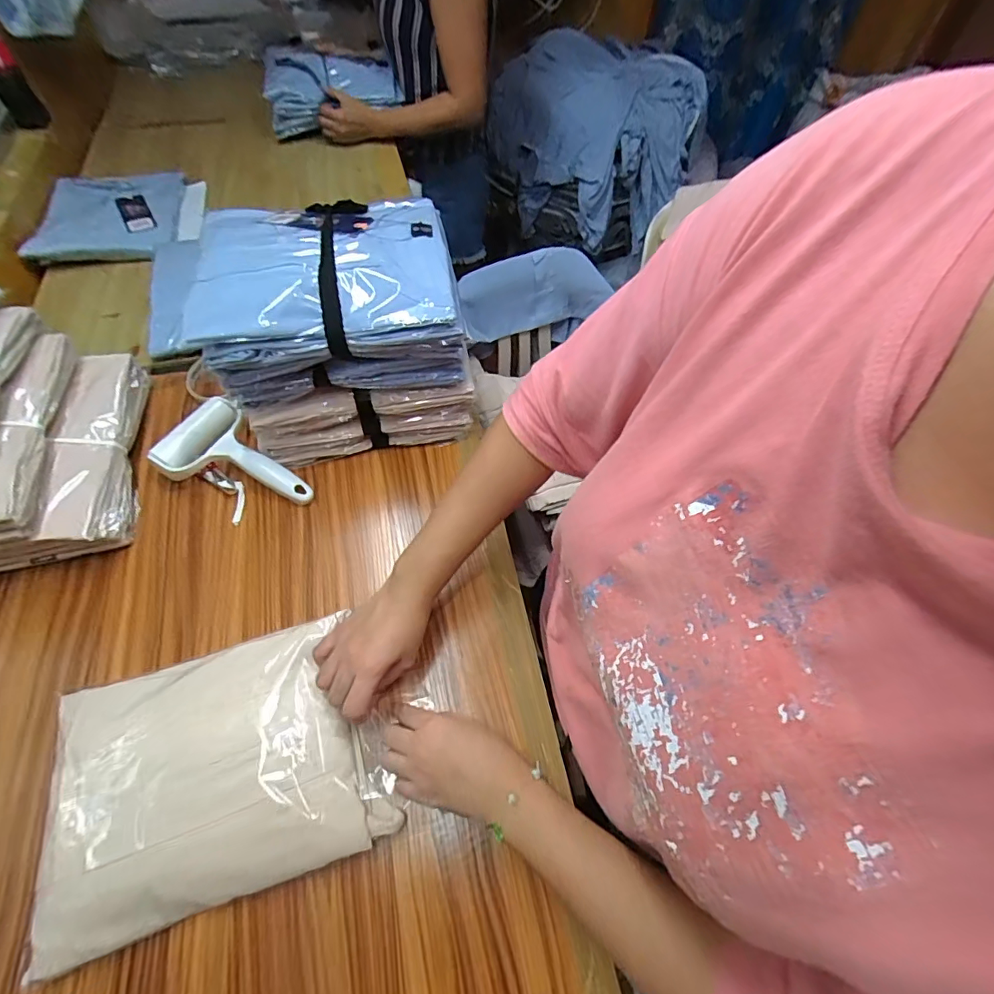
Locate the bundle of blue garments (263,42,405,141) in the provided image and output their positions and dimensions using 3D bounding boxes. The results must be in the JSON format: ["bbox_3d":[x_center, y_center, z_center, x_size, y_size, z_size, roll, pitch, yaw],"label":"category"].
[{"bbox_3d":[-0.334,-0.827,0.978,0.255,0.094,0.151,-17,61,-11],"label":"bundle of blue garments"}]

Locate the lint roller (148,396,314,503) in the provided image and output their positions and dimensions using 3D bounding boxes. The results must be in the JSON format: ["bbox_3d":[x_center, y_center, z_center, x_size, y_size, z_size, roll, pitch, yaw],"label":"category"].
[{"bbox_3d":[-0.315,-0.032,0.580,0.180,0.048,0.108,37,65,19],"label":"lint roller"}]

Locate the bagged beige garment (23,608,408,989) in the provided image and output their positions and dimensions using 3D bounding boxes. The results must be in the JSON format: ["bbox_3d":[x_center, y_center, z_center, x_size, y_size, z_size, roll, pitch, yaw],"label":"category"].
[{"bbox_3d":[-0.241,0.233,0.428,0.268,0.041,0.200,-16,61,-10],"label":"bagged beige garment"}]

